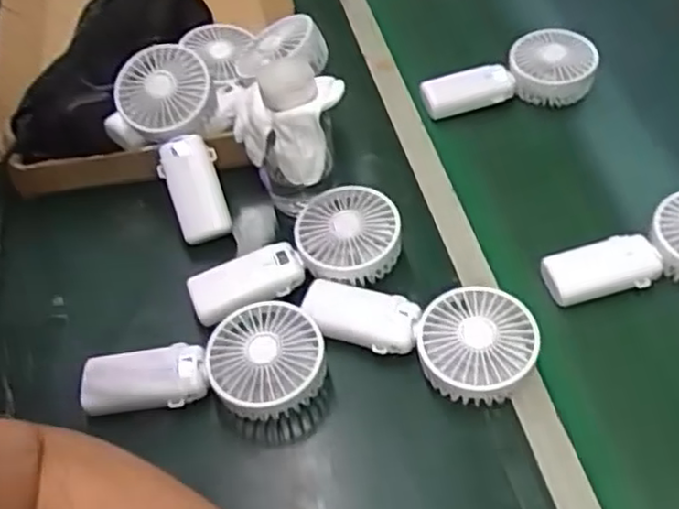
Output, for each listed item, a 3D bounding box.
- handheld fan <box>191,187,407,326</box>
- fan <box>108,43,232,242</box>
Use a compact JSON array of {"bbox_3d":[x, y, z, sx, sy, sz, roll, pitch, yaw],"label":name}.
[{"bbox_3d":[-0.039,-0.002,0.597,0.181,0.038,0.083,-17,53,-9],"label":"handheld fan"},{"bbox_3d":[-0.156,-0.098,0.654,0.105,0.053,0.190,-18,78,-9],"label":"fan"}]

